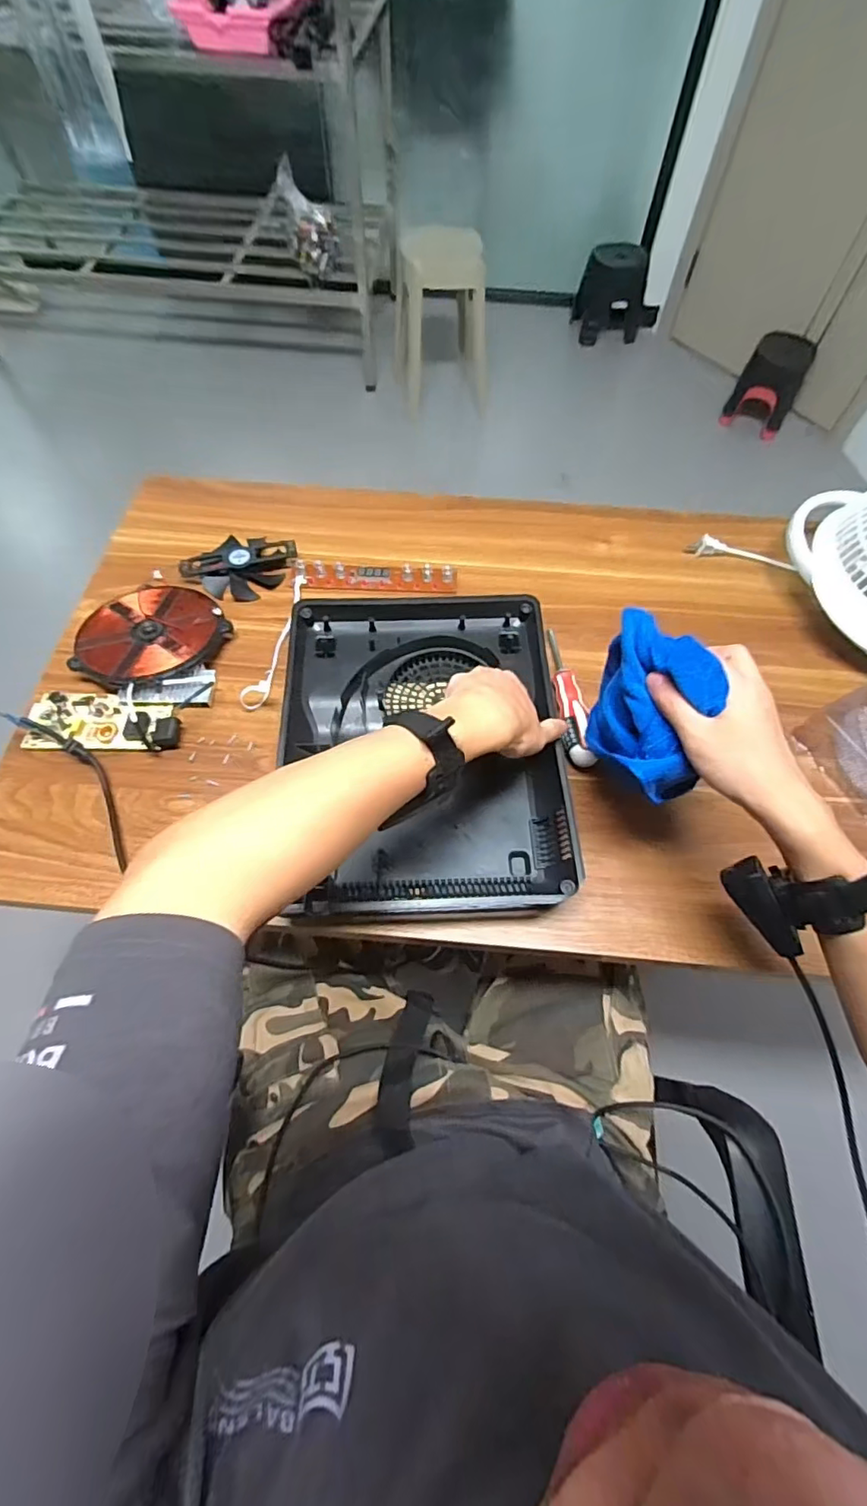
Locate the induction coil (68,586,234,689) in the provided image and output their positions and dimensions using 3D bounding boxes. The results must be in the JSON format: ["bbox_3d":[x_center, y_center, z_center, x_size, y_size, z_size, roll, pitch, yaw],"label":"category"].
[{"bbox_3d":[-0.323,-0.134,0.643,0.149,0.025,0.150,1,62,-1],"label":"induction coil"}]

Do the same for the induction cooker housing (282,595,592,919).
[{"bbox_3d":[-0.011,-0.017,0.577,0.277,0.056,0.342,1,62,-1],"label":"induction cooker housing"}]

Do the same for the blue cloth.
[{"bbox_3d":[0.171,-0.035,0.442,0.076,0.097,0.112,10,63,4],"label":"blue cloth"}]

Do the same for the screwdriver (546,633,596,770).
[{"bbox_3d":[0.144,-0.065,0.607,0.027,0.034,0.179,-2,62,-2],"label":"screwdriver"}]

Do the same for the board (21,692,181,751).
[{"bbox_3d":[-0.347,-0.038,0.592,0.161,0.032,0.071,2,62,-1],"label":"board"}]

